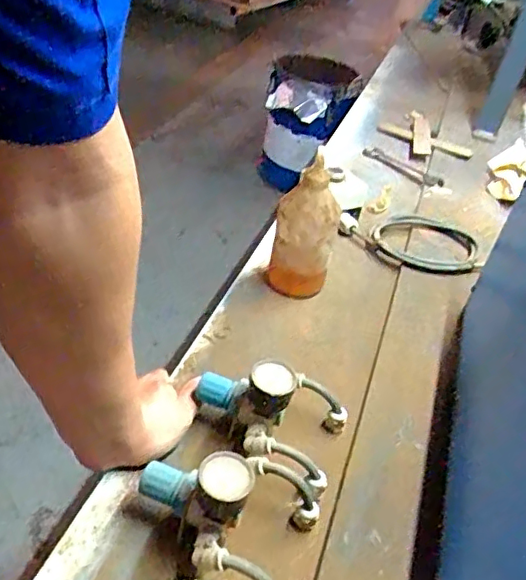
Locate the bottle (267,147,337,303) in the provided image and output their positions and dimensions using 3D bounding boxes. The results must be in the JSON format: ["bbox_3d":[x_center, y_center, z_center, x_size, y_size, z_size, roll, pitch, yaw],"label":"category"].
[{"bbox_3d":[0.046,-0.063,0.693,0.067,0.168,0.057,33,43,26],"label":"bottle"}]

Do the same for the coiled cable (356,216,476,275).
[{"bbox_3d":[0.234,-0.071,0.841,0.170,0.027,0.143,29,41,21],"label":"coiled cable"}]

